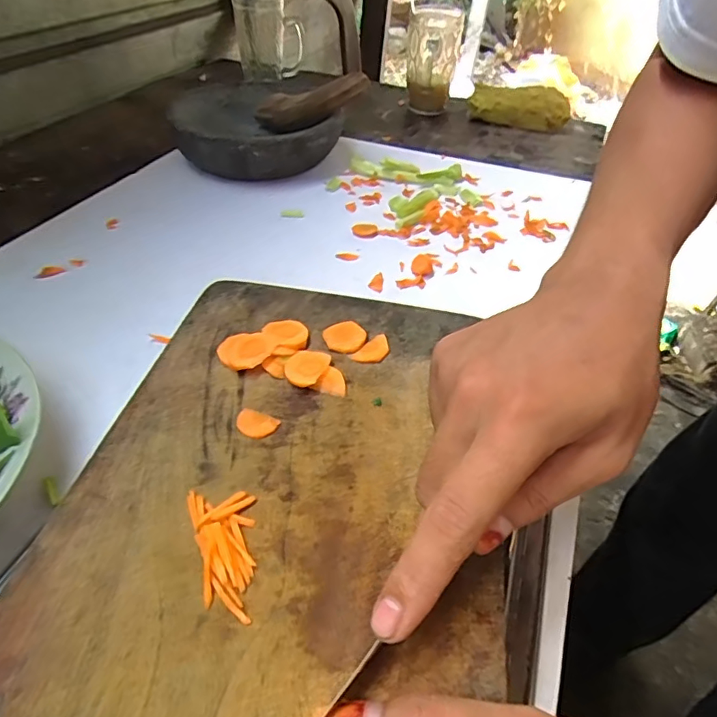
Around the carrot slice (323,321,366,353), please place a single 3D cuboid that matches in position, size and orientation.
[{"bbox_3d":[-0.009,-0.013,0.305,0.025,0.004,0.024,2,45,-2],"label":"carrot slice"}]

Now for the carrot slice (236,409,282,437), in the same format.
[{"bbox_3d":[-0.053,0.033,0.256,0.022,0.004,0.015,20,47,16],"label":"carrot slice"}]

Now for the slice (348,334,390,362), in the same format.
[{"bbox_3d":[0.010,-0.006,0.299,0.015,0.004,0.027,31,51,25],"label":"slice"}]

